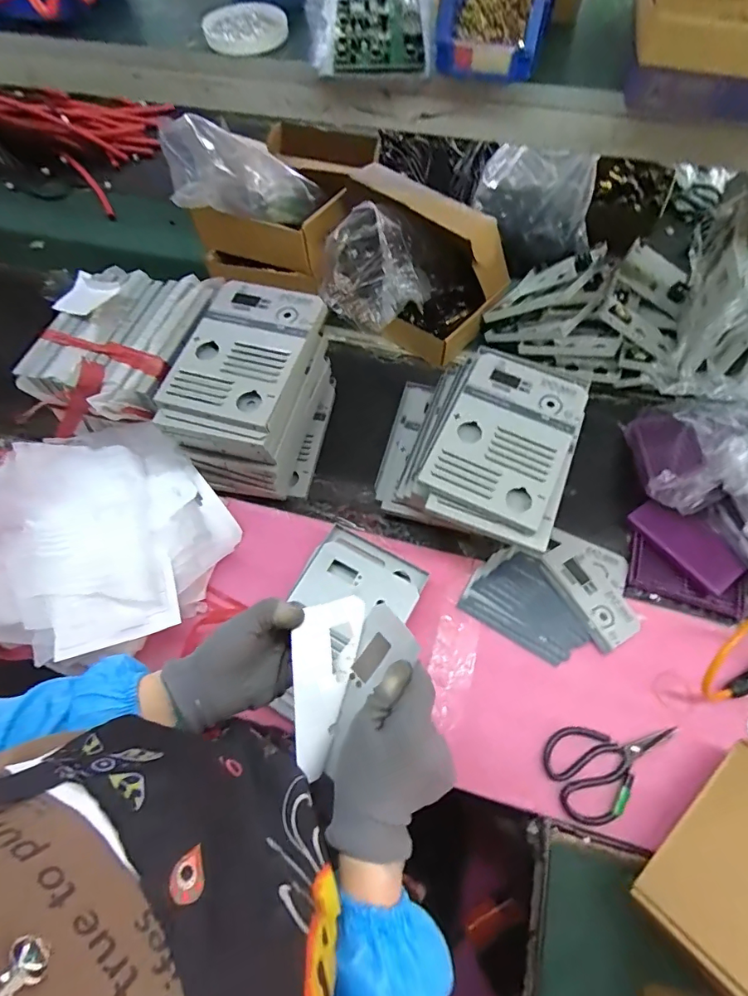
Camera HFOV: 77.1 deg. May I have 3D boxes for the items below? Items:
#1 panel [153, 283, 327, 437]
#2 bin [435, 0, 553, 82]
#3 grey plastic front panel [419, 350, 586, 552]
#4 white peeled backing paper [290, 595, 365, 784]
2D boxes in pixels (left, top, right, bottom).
[{"bbox_3d":[-0.171,-0.195,0.618,0.163,0.018,0.228,12,65,7],"label":"panel"},{"bbox_3d":[0.125,-0.511,0.492,0.111,0.065,0.133,9,65,6],"label":"bin"},{"bbox_3d":[0.171,-0.071,0.599,0.161,0.034,0.234,22,67,11],"label":"grey plastic front panel"},{"bbox_3d":[-0.046,0.162,0.415,0.055,0.014,0.146,7,70,5],"label":"white peeled backing paper"}]

